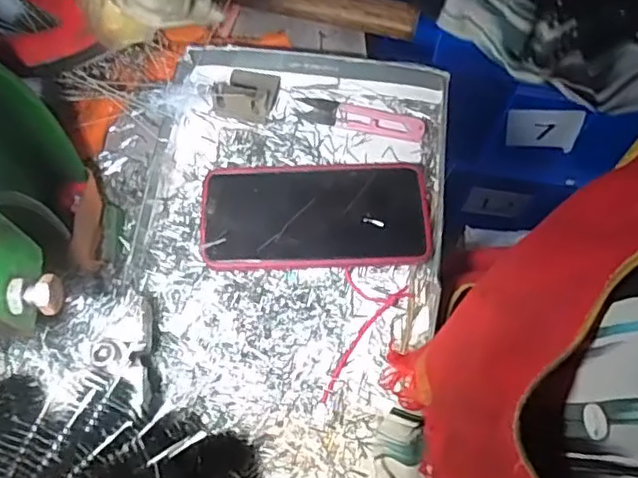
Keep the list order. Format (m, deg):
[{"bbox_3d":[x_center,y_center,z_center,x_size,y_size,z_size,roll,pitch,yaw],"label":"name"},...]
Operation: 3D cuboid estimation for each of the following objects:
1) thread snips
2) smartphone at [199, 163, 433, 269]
[{"bbox_3d":[0.034,-0.096,0.486,0.099,0.005,0.025,11,69,5],"label":"thread snips"},{"bbox_3d":[-0.002,-0.019,0.439,0.158,0.016,0.080,-3,69,-1],"label":"smartphone"}]

